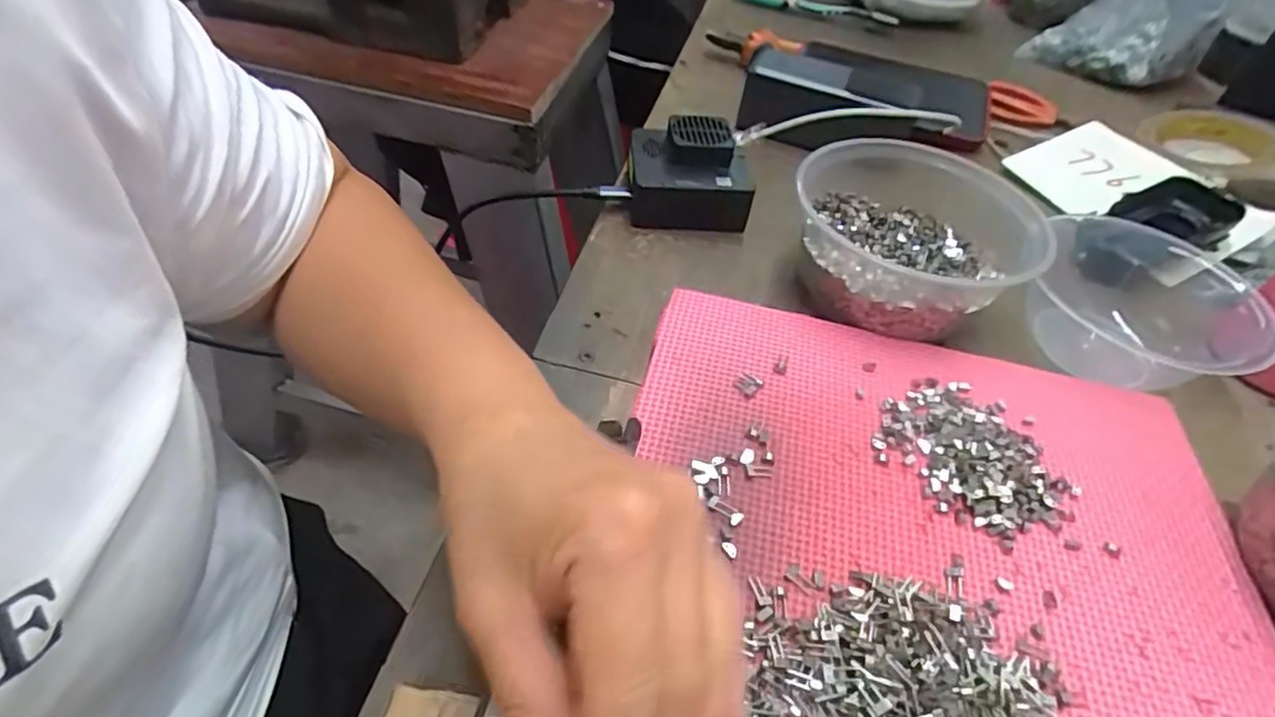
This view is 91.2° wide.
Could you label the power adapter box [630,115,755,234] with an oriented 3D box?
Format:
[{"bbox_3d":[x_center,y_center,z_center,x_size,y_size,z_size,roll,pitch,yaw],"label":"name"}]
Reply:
[{"bbox_3d":[0.034,-0.125,0.420,0.078,0.050,0.068,0,48,-5],"label":"power adapter box"}]

